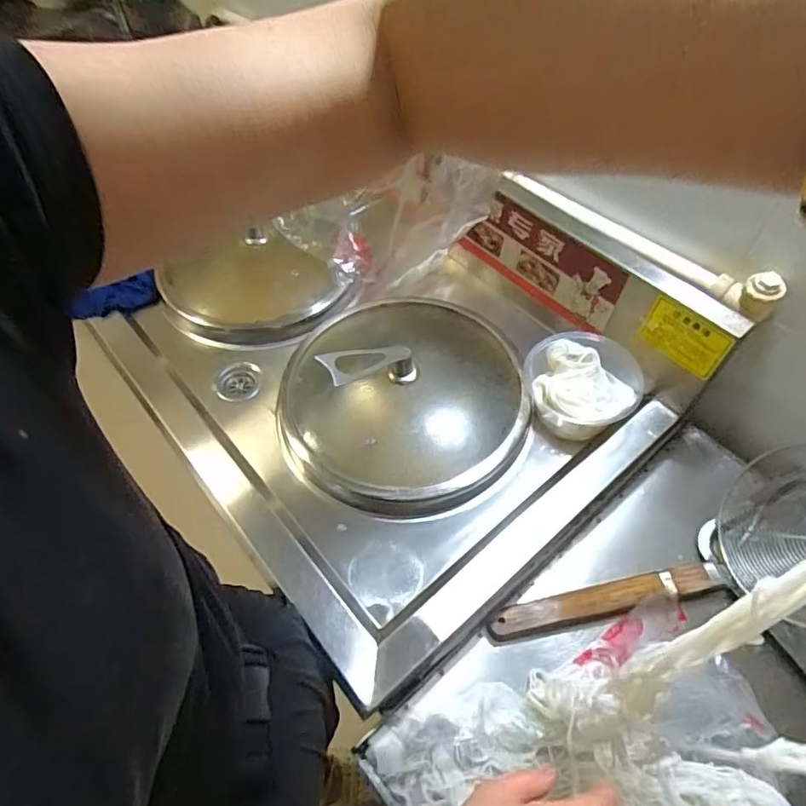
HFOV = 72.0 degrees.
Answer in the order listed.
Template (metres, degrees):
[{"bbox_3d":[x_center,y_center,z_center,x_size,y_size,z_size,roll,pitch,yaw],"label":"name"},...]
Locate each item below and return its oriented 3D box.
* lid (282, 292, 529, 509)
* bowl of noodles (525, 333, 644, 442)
[{"bbox_3d":[0.009,-0.034,0.718,0.303,0.121,0.318,-1,56,1],"label":"lid"},{"bbox_3d":[0.236,-0.025,0.724,0.130,0.081,0.128,-1,56,1],"label":"bowl of noodles"}]

